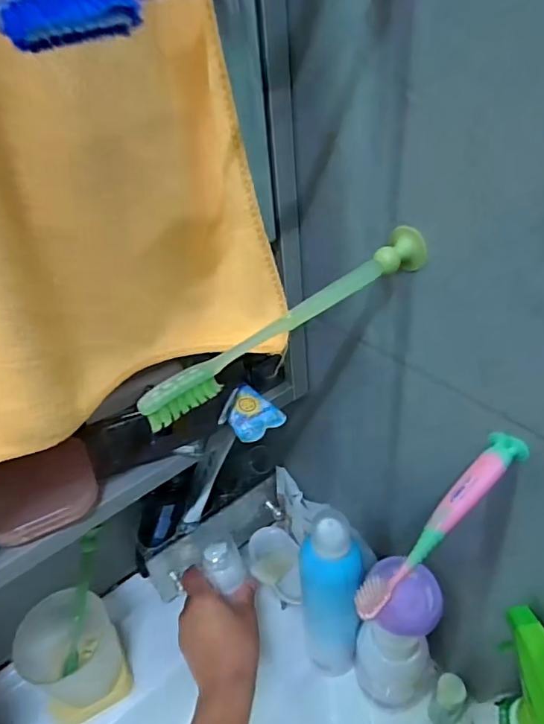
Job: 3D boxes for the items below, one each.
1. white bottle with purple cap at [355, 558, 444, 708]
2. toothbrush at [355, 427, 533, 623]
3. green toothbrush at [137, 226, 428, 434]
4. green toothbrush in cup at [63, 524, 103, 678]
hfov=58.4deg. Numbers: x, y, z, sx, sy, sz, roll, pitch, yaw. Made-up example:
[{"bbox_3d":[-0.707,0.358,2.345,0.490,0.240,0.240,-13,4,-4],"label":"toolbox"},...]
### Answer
[{"bbox_3d":[0.120,0.262,0.460,0.074,0.187,0.053,10,39,18],"label":"white bottle with purple cap"},{"bbox_3d":[0.100,0.091,0.280,0.139,0.031,0.020,-30,44,-30],"label":"toothbrush"},{"bbox_3d":[0.014,-0.025,0.258,0.185,0.034,0.018,-27,43,-27],"label":"green toothbrush"},{"bbox_3d":[-0.193,0.246,0.496,0.014,0.165,0.022,18,12,27],"label":"green toothbrush in cup"}]

